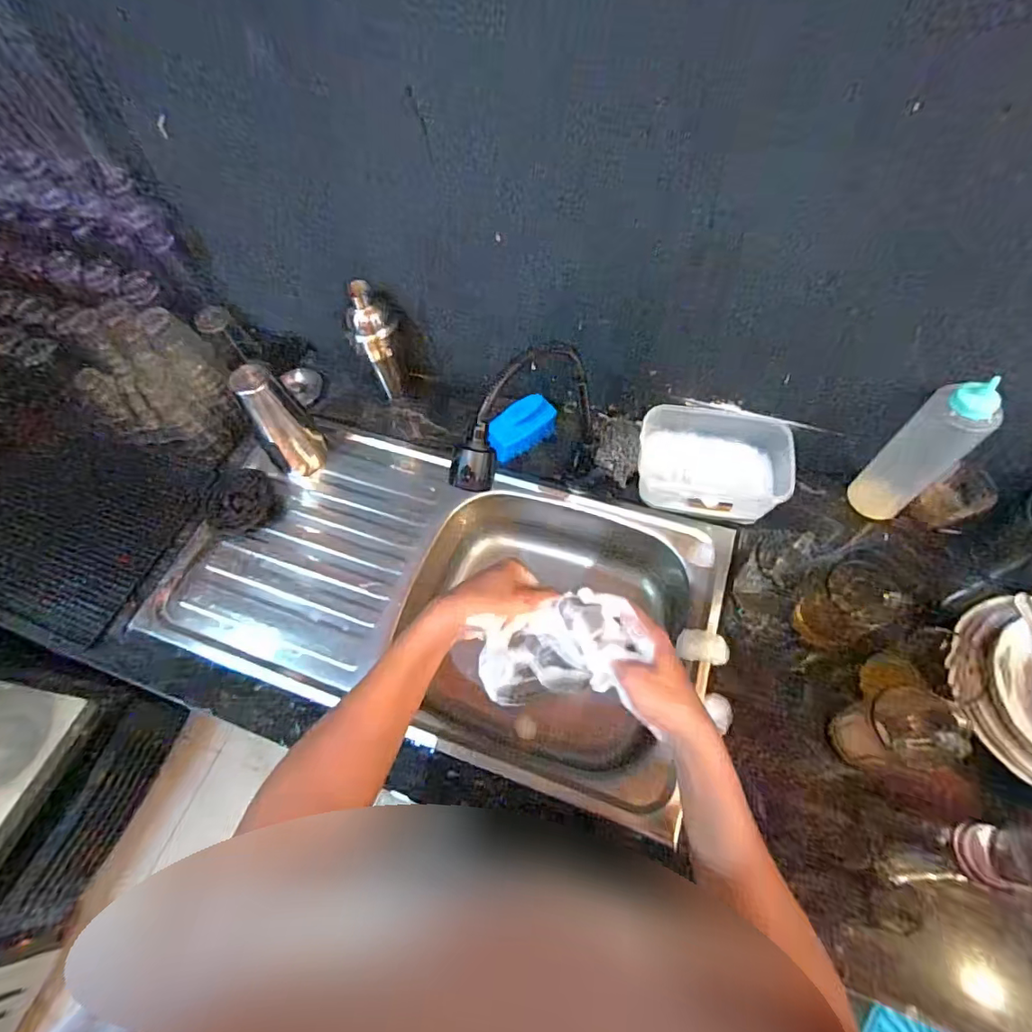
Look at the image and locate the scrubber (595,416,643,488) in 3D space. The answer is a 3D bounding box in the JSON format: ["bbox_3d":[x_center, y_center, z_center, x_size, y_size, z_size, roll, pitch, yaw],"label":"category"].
[{"bbox_3d":[0.152,-0.099,0.776,0.060,0.044,0.099,8,62,8],"label":"scrubber"}]

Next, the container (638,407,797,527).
[{"bbox_3d":[0.275,-0.076,0.741,0.200,0.072,0.151,16,64,12],"label":"container"}]

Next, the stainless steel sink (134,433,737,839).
[{"bbox_3d":[-0.106,0.117,0.781,0.738,0.128,0.389,16,64,12],"label":"stainless steel sink"}]

